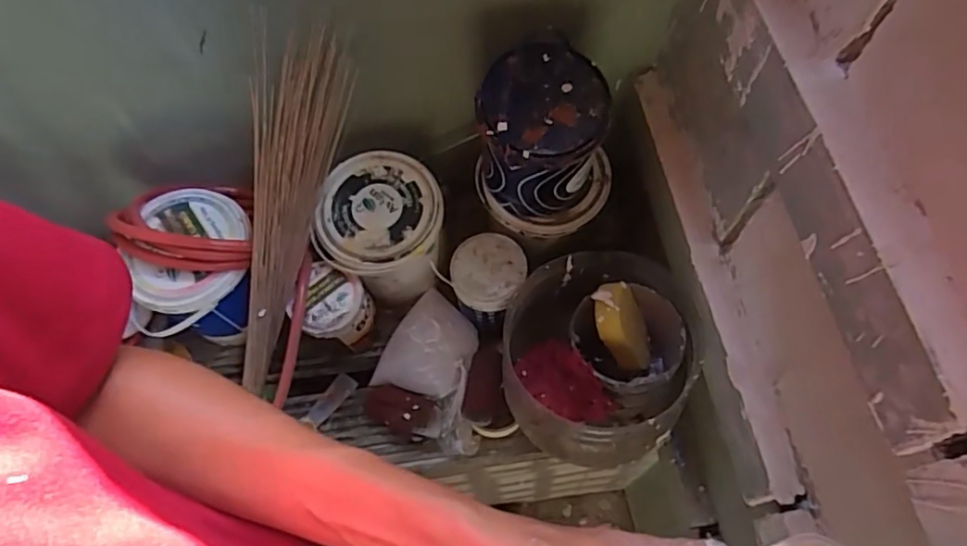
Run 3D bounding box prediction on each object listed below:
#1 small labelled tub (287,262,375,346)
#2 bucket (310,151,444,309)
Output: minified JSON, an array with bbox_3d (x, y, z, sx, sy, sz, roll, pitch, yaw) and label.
[{"bbox_3d":[-0.216,0.055,0.865,0.087,0.089,0.090,-1,62,1],"label":"small labelled tub"},{"bbox_3d":[-0.142,-0.052,0.904,0.164,0.178,0.171,-1,62,1],"label":"bucket"}]

